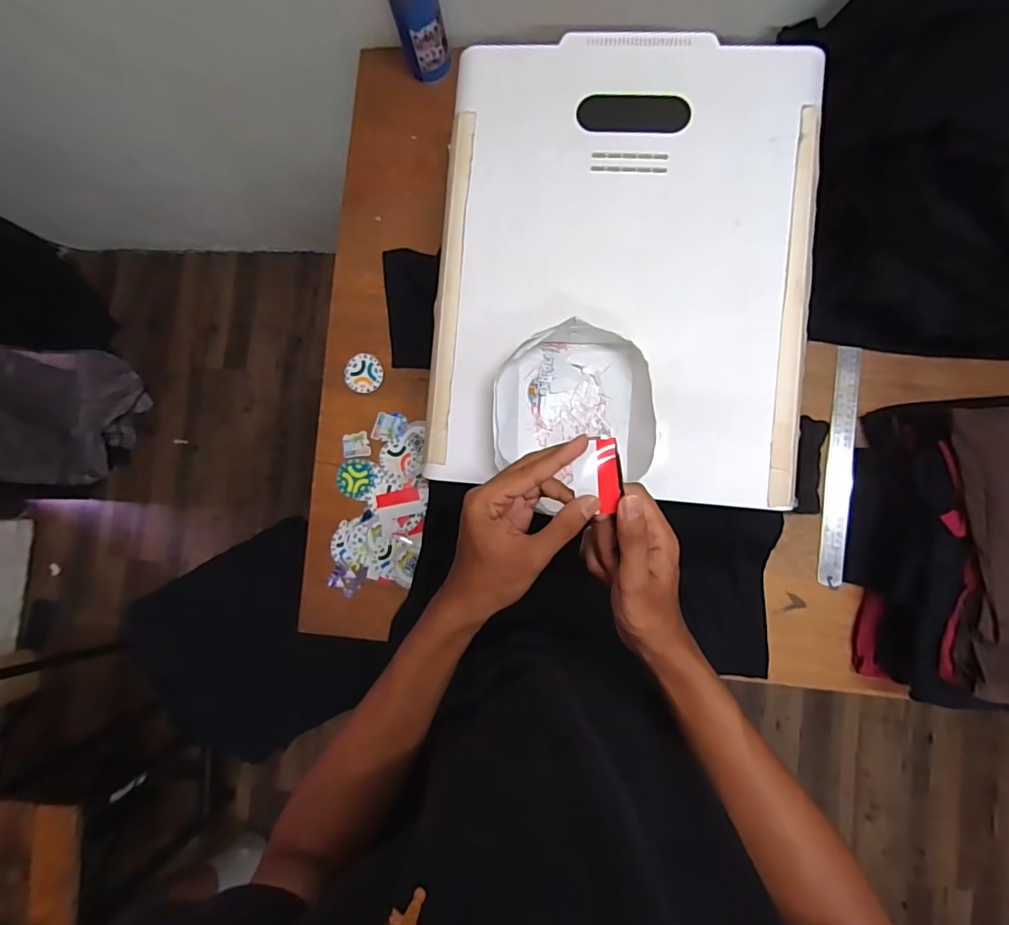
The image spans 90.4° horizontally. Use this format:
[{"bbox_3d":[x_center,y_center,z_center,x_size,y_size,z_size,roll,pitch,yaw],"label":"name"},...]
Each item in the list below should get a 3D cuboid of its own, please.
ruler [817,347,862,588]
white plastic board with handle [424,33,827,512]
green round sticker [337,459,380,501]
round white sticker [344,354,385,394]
[{"bbox_3d":[0.449,0.004,0.670,0.032,0.008,0.315,6,87,19],"label":"ruler"},{"bbox_3d":[0.128,-0.219,0.550,0.394,0.026,0.499,5,87,5],"label":"white plastic board with handle"},{"bbox_3d":[-0.213,0.024,0.728,0.062,0.005,0.058,0,86,4],"label":"green round sticker"},{"bbox_3d":[-0.206,-0.131,0.738,0.055,0.007,0.054,0,86,4],"label":"round white sticker"}]

